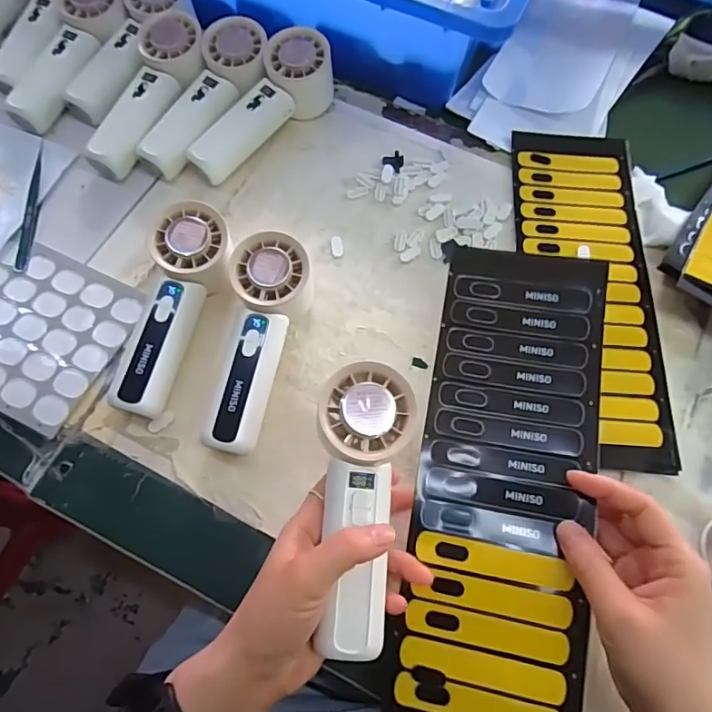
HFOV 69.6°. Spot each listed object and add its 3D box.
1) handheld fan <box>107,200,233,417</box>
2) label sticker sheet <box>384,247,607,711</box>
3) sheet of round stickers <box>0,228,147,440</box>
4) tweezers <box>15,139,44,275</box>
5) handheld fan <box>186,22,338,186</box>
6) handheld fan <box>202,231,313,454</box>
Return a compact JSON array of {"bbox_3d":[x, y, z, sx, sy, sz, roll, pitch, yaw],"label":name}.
[{"bbox_3d":[-0.132,-0.035,0.365,0.051,0.043,0.155,14,67,6],"label":"handheld fan"},{"bbox_3d":[0.094,0.073,0.321,0.105,0.010,0.309,8,73,9],"label":"label sticker sheet"},{"bbox_3d":[-0.246,-0.022,0.392,0.134,0.004,0.122,24,69,10],"label":"sheet of round stickers"},{"bbox_3d":[-0.272,-0.128,0.430,0.012,0.008,0.122,-2,66,-1],"label":"tweezers"},{"bbox_3d":[-0.079,-0.213,0.446,0.060,0.050,0.156,30,70,12],"label":"handheld fan"},{"bbox_3d":[-0.070,-0.008,0.371,0.056,0.056,0.156,7,67,3],"label":"handheld fan"}]

